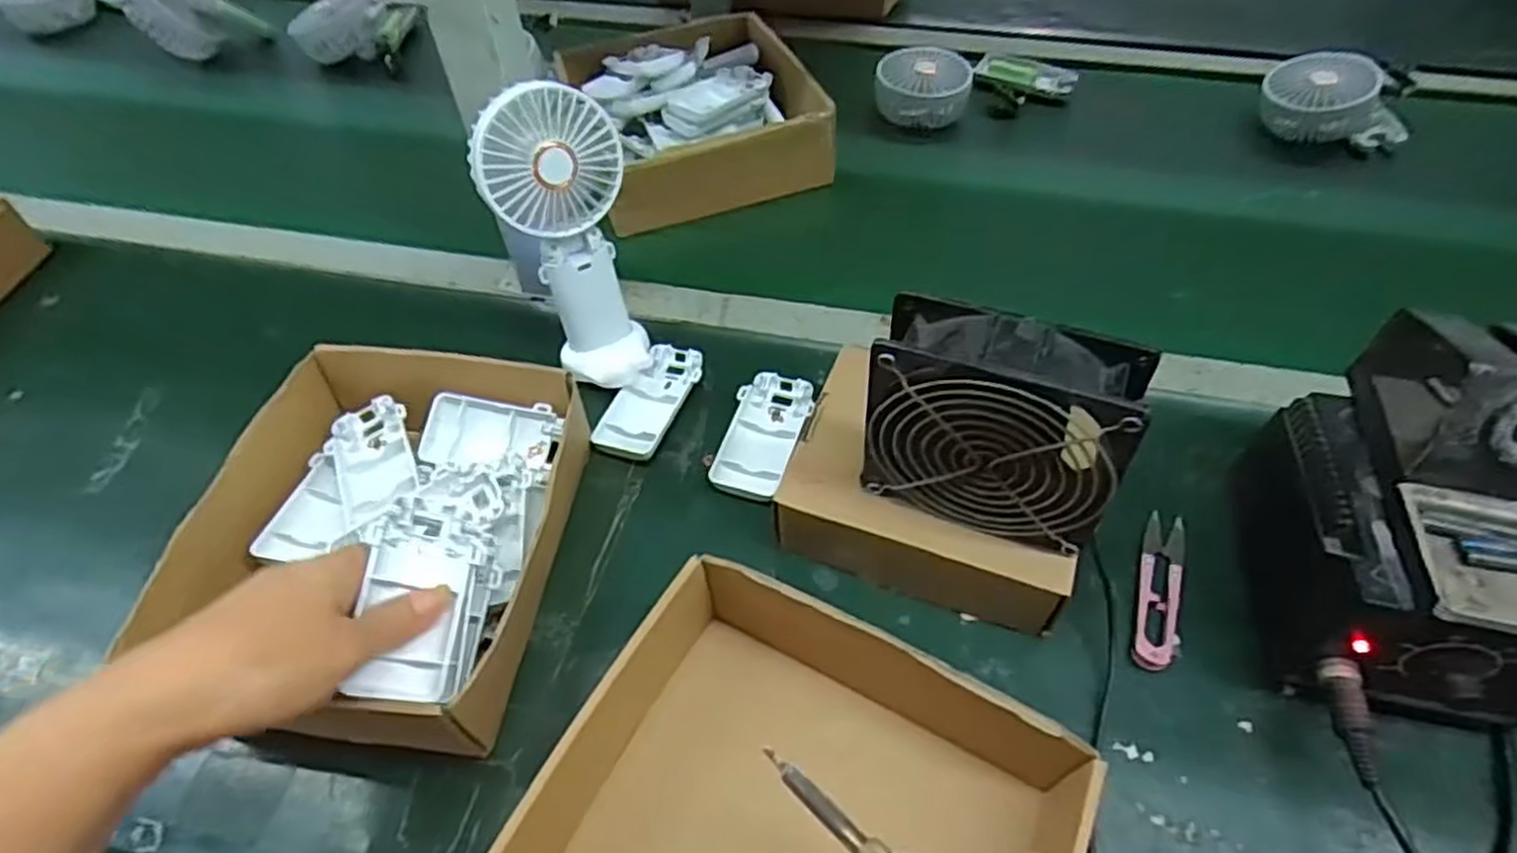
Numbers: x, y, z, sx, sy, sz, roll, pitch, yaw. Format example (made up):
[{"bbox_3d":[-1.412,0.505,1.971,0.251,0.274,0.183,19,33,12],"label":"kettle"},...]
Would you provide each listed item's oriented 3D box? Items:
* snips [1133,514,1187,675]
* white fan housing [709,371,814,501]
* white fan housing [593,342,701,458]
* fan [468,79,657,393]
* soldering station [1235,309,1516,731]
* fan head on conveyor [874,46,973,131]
[{"bbox_3d":[0.232,0.091,0.454,0.023,0.013,0.104,17,55,14],"label":"snips"},{"bbox_3d":[0.004,0.006,0.528,0.048,0.014,0.096,11,54,10],"label":"white fan housing"},{"bbox_3d":[-0.073,-0.017,0.544,0.046,0.015,0.094,19,56,15],"label":"white fan housing"},{"bbox_3d":[-0.116,-0.110,0.510,0.086,0.183,0.095,-16,54,-10],"label":"fan"},{"bbox_3d":[0.332,0.041,0.396,0.107,0.153,0.182,4,53,5],"label":"soldering station"},{"bbox_3d":[0.157,-0.327,0.763,0.091,0.059,0.080,4,53,5],"label":"fan head on conveyor"}]

